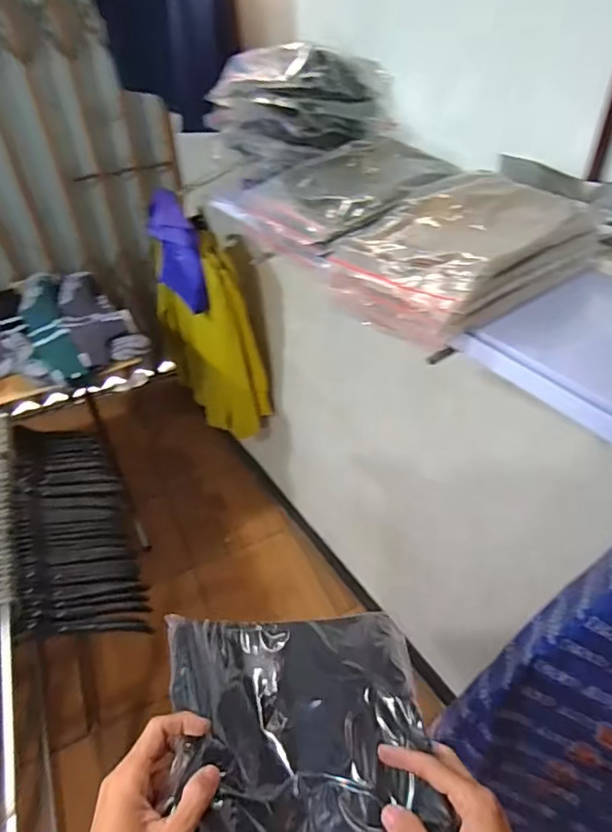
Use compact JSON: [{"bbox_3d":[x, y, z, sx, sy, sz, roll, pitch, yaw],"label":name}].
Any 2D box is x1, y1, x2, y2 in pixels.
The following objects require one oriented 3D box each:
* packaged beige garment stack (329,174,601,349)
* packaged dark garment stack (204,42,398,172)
[{"bbox_3d":[0.260,-0.278,0.858,0.396,0.112,0.287,-25,46,-22],"label":"packaged beige garment stack"},{"bbox_3d":[-0.023,-0.716,1.169,0.326,0.175,0.311,-26,47,-23],"label":"packaged dark garment stack"}]

